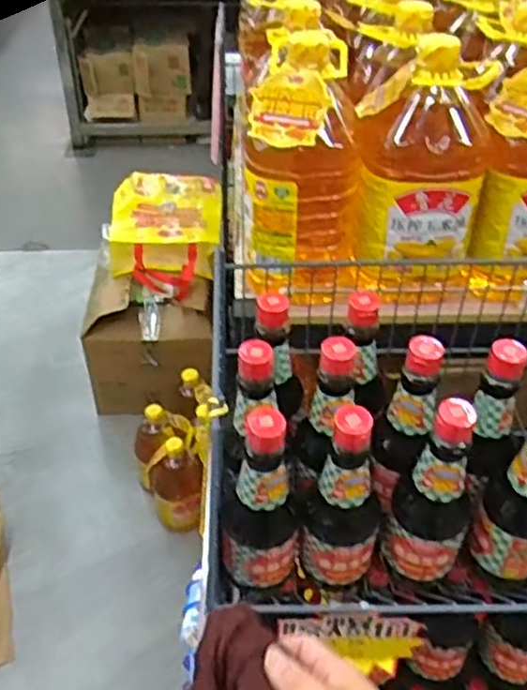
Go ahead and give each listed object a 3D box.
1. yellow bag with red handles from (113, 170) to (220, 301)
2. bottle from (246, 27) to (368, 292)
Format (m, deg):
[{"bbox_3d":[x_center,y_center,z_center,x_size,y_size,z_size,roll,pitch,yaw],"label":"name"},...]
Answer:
[{"bbox_3d":[-0.271,-0.309,1.853,0.307,0.139,0.393,-1,40,-2],"label":"yellow bag with red handles"},{"bbox_3d":[0.050,-0.237,0.898,0.154,0.297,0.189,2,40,1],"label":"bottle"}]

